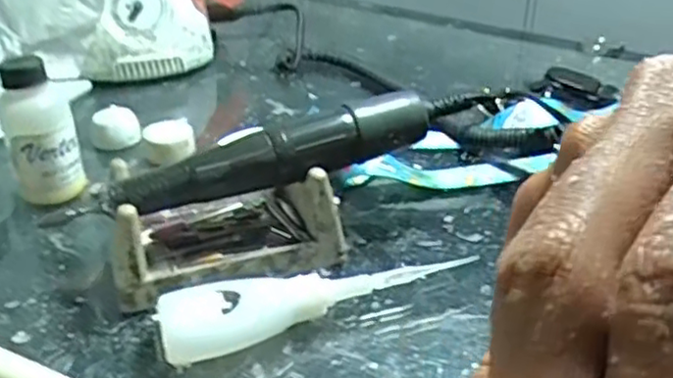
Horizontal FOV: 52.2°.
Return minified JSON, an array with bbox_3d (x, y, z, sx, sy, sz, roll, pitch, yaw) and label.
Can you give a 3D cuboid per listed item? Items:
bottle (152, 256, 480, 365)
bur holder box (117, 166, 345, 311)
[{"bbox_3d":[-0.007,0.045,0.275,0.124,0.019,0.029,-8,32,-15],"label":"bottle"},{"bbox_3d":[-0.051,0.013,0.307,0.098,0.041,0.056,-10,33,-18],"label":"bur holder box"}]

